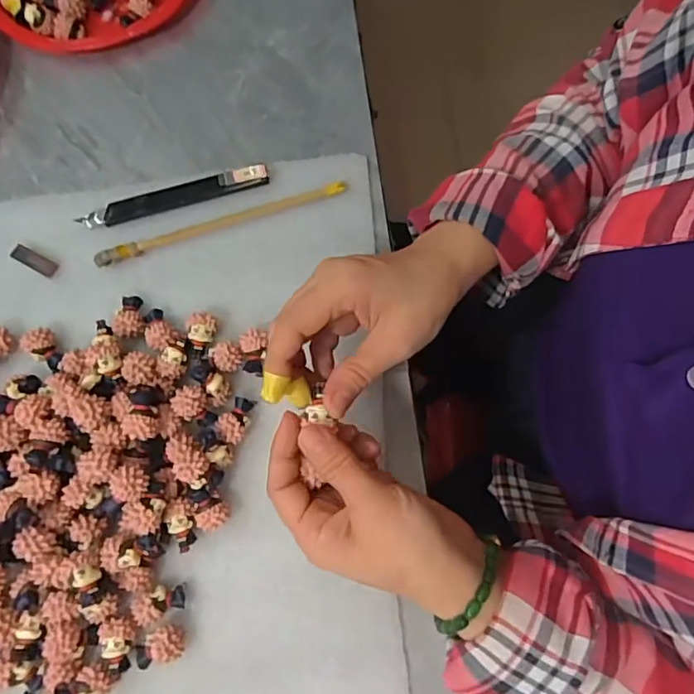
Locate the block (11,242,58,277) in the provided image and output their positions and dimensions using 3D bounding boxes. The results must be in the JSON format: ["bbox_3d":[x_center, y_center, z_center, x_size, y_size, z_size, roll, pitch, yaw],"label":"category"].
[{"bbox_3d":[-0.222,-0.062,0.378,0.036,0.007,0.012,28,78,7],"label":"block"}]

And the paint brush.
[{"bbox_3d":[-0.088,-0.088,0.377,0.181,0.004,0.011,-17,76,-4],"label":"paint brush"}]

